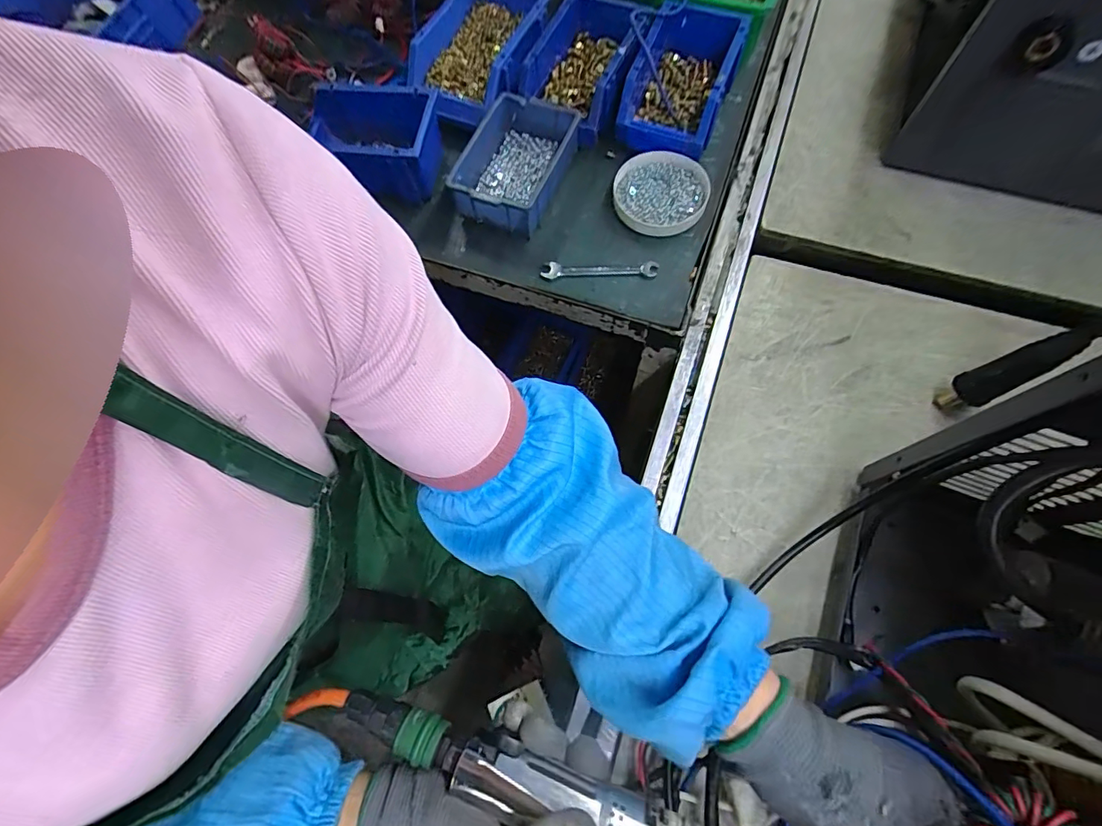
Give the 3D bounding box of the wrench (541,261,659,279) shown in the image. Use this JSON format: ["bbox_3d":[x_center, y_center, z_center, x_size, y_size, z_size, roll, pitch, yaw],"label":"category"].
[{"bbox_3d":[0.053,-0.155,0.529,0.121,0.005,0.018,1,70,4],"label":"wrench"}]

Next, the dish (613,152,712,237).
[{"bbox_3d":[0.123,-0.247,0.554,0.102,0.025,0.102,-1,70,3],"label":"dish"}]

